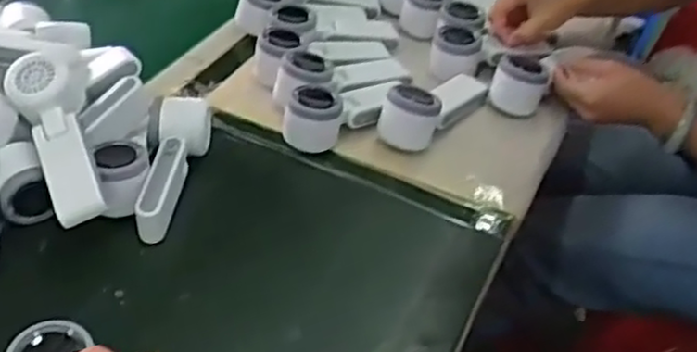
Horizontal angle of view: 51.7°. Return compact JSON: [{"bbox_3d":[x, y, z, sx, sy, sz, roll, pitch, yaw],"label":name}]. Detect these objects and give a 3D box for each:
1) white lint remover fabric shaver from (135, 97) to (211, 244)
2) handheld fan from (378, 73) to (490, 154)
[{"bbox_3d":[-0.167,-0.005,0.684,0.053,0.060,0.147,1,41,-3],"label":"white lint remover fabric shaver"},{"bbox_3d":[0.095,-0.082,0.788,0.057,0.053,0.143,33,49,29],"label":"handheld fan"}]

